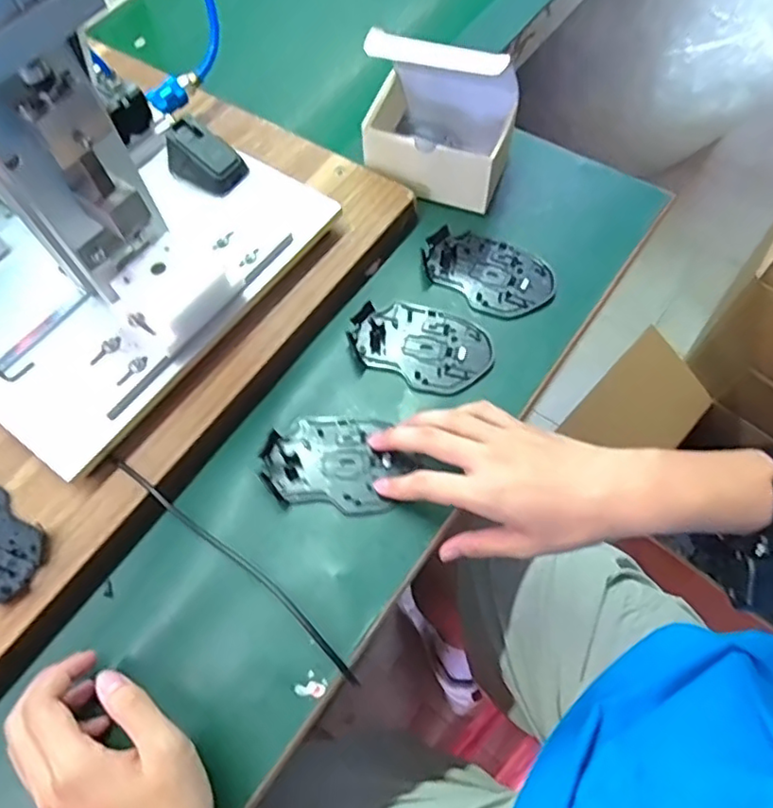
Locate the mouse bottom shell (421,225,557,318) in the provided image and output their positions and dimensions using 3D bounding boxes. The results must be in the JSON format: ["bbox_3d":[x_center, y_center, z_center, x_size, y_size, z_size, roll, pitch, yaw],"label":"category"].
[{"bbox_3d":[0.088,-0.118,0.542,0.113,0.012,0.074,38,71,19],"label":"mouse bottom shell"}]

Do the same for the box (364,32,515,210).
[{"bbox_3d":[0.047,-0.258,0.540,0.117,0.130,0.093,19,66,12],"label":"box"}]

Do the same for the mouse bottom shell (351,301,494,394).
[{"bbox_3d":[0.027,-0.048,0.507,0.112,0.013,0.068,20,67,12],"label":"mouse bottom shell"}]

